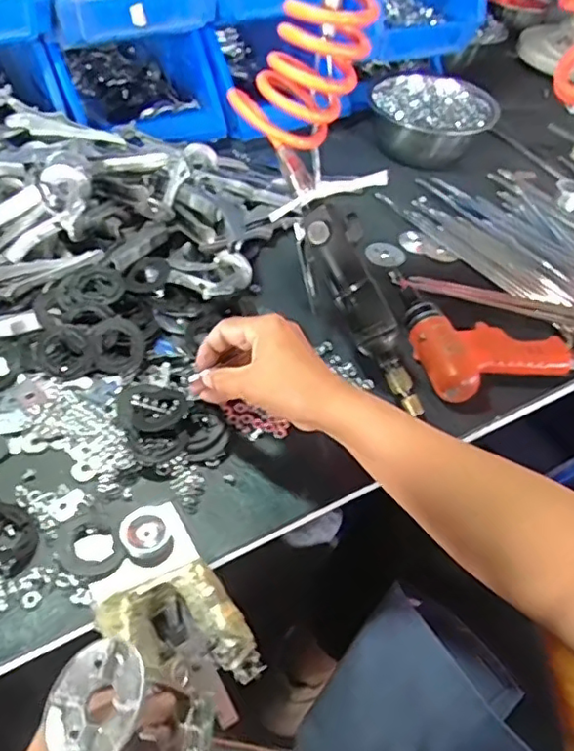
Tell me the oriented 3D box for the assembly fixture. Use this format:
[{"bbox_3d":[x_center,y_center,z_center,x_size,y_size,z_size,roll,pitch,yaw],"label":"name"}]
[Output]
[{"bbox_3d":[-0.076,0.153,0.383,0.075,0.031,0.147,-23,55,-25],"label":"assembly fixture"}]

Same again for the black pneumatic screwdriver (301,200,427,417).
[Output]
[{"bbox_3d":[0.071,-0.060,0.528,0.041,0.032,0.199,-26,92,-27],"label":"black pneumatic screwdriver"}]

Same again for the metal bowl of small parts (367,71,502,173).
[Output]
[{"bbox_3d":[0.209,-0.376,0.861,0.159,0.067,0.156,4,48,-4],"label":"metal bowl of small parts"}]

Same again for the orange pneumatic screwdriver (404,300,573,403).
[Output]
[{"bbox_3d":[0.190,-0.031,0.577,0.140,0.034,0.111,-13,51,-18],"label":"orange pneumatic screwdriver"}]

